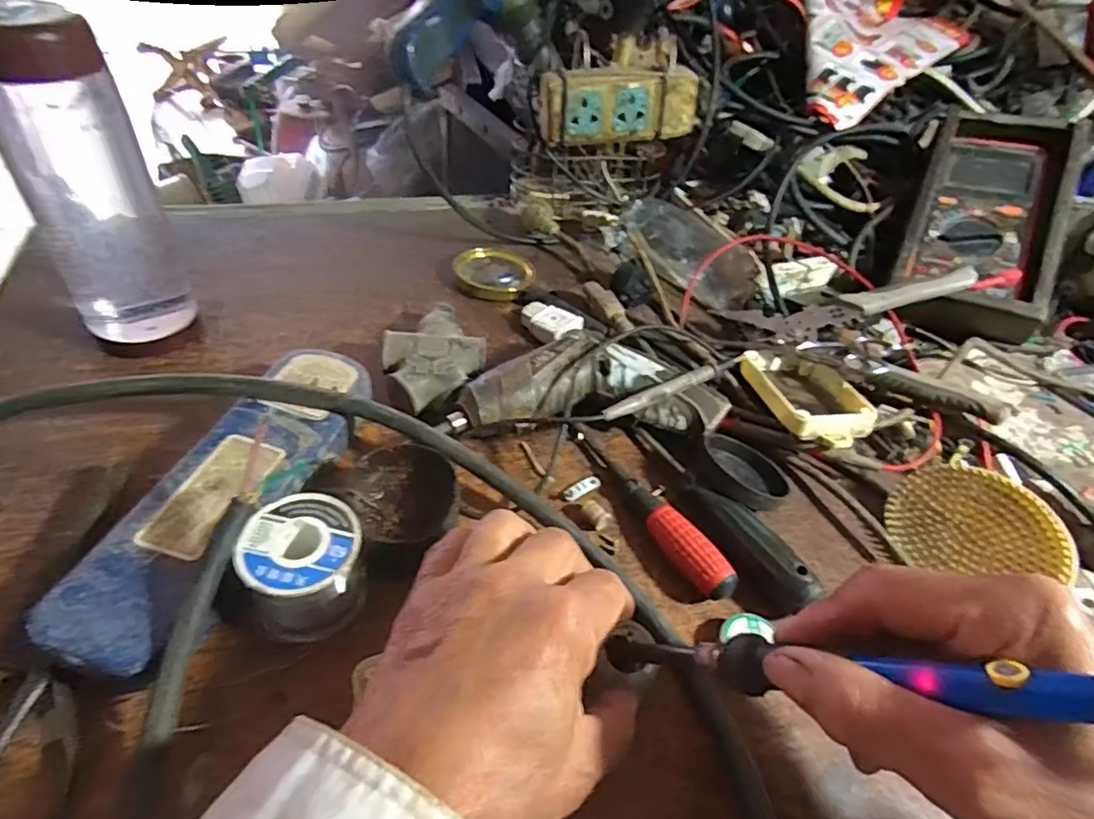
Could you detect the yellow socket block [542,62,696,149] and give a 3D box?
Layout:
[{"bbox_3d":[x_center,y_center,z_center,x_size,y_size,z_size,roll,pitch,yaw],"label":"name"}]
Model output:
[{"bbox_3d":[0.063,-0.265,0.517,0.137,0.055,0.029,-5,47,-11],"label":"yellow socket block"}]

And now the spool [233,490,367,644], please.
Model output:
[{"bbox_3d":[-0.114,0.075,0.285,0.051,0.051,0.050,-16,50,-21],"label":"spool"}]

